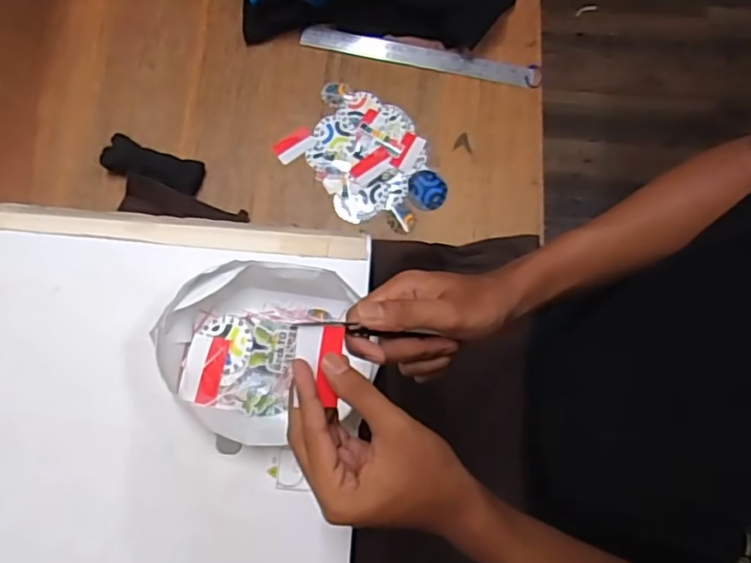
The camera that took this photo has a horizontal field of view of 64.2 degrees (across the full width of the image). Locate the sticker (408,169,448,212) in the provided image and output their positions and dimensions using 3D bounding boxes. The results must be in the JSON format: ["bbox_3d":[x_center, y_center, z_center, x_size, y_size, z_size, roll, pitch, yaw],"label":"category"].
[{"bbox_3d":[0.069,-0.121,0.797,0.051,0.004,0.052,1,83,-5],"label":"sticker"}]

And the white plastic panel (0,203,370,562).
[{"bbox_3d":[-0.271,0.127,0.562,0.496,0.024,0.401,4,77,0],"label":"white plastic panel"}]

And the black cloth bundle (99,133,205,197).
[{"bbox_3d":[-0.286,-0.150,0.778,0.125,0.032,0.046,17,78,3],"label":"black cloth bundle"}]

